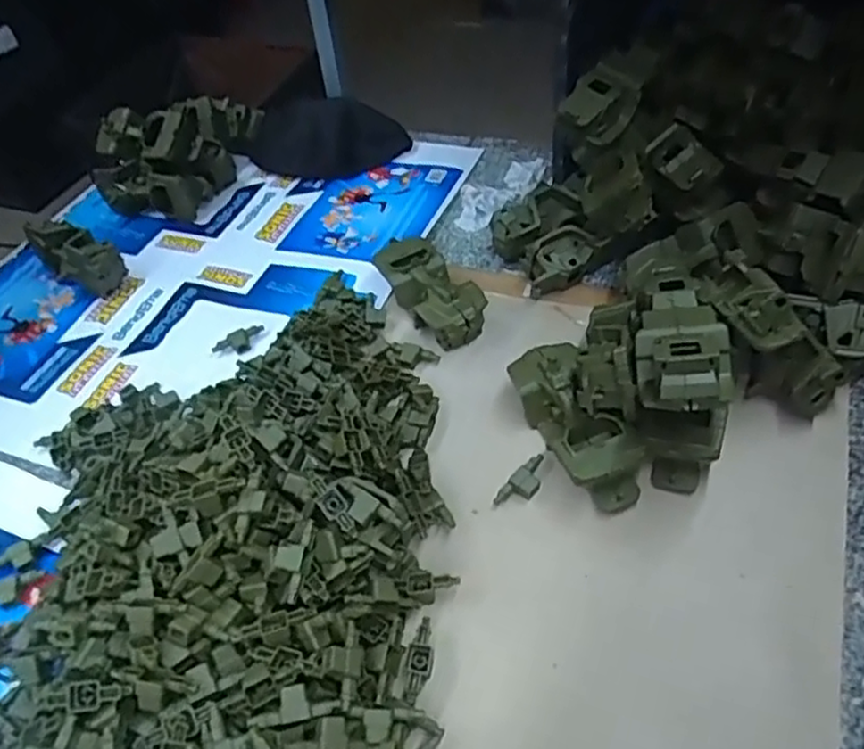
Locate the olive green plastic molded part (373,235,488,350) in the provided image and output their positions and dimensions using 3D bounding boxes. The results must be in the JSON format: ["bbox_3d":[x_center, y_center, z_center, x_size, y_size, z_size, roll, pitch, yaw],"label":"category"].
[{"bbox_3d":[-0.003,-0.100,0.858,0.073,0.070,0.166,-29,51,-18],"label":"olive green plastic molded part"}]

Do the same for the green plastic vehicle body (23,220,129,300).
[{"bbox_3d":[-0.477,-0.156,0.950,0.160,0.076,0.059,27,57,27],"label":"green plastic vehicle body"}]

